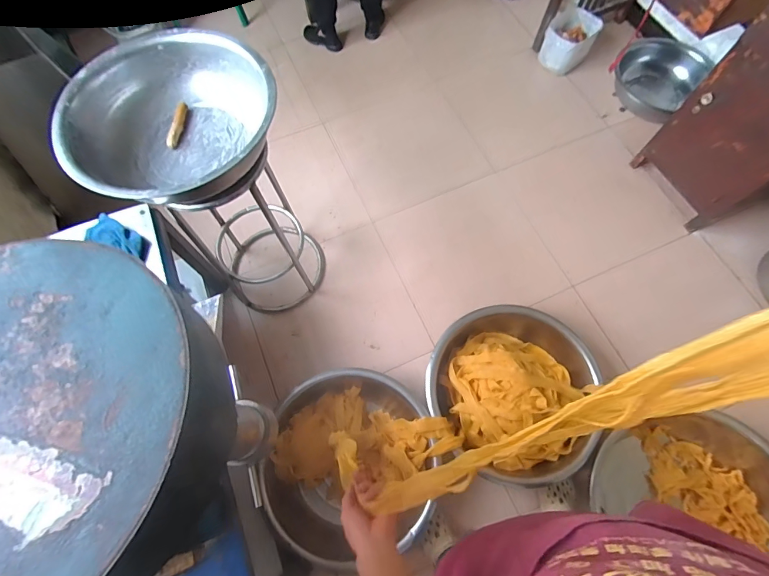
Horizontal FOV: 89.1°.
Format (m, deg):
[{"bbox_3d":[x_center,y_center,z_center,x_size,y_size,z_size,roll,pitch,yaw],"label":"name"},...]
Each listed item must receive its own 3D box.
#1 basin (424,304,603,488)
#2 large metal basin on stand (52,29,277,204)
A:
[{"bbox_3d":[0.393,0.309,1.225,0.502,0.170,0.516,-1,68,2],"label":"basin"},{"bbox_3d":[-0.432,-0.336,0.835,0.398,0.145,0.408,-1,68,2],"label":"large metal basin on stand"}]

